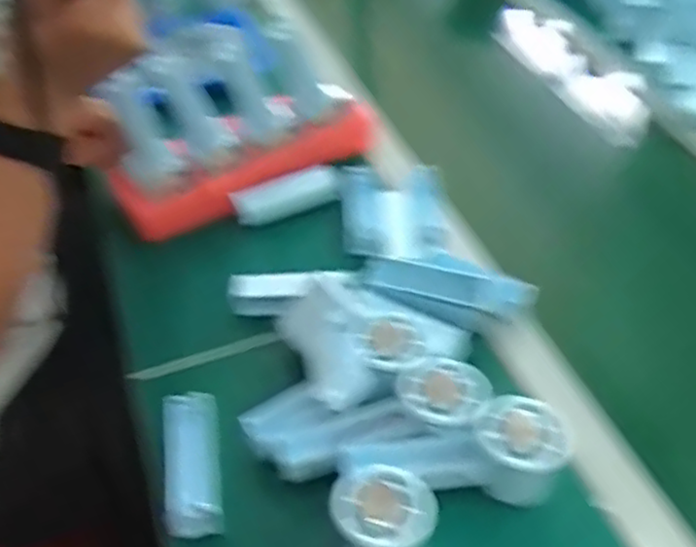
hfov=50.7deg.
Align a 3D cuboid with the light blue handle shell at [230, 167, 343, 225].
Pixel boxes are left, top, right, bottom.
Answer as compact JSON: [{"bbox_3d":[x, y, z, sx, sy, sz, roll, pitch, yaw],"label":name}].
[{"bbox_3d":[-0.062,-0.083,0.752,0.111,0.034,0.031,-16,46,-14],"label":"light blue handle shell"}]

